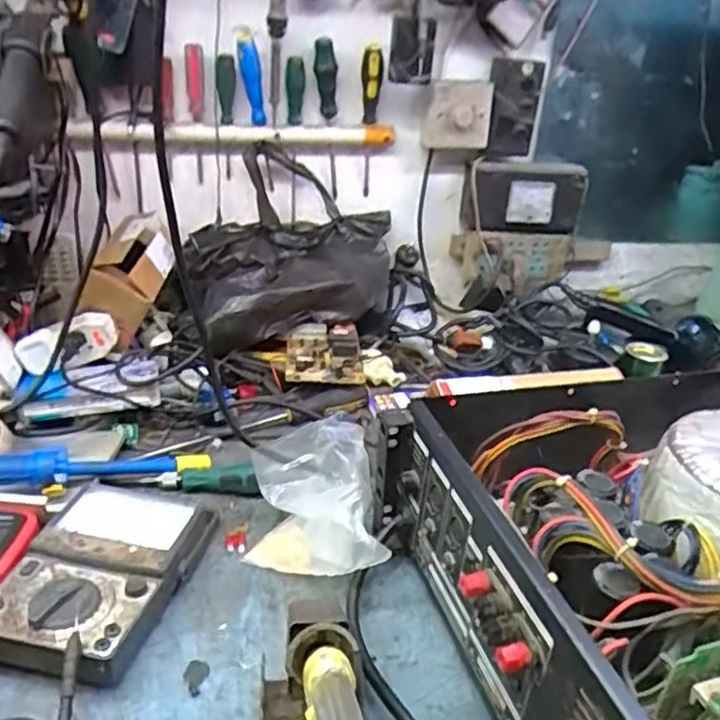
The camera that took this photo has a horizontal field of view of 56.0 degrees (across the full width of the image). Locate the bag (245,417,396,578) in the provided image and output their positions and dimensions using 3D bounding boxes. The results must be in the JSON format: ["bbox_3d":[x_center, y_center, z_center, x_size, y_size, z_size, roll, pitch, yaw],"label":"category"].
[{"bbox_3d":[-0.040,0.127,0.583,0.111,0.100,0.117,2,26,-5],"label":"bag"}]

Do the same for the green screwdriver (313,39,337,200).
[{"bbox_3d":[-0.041,-0.313,0.895,0.024,0.215,0.025,-2,47,2],"label":"green screwdriver"}]

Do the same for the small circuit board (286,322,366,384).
[{"bbox_3d":[-0.046,-0.008,0.856,0.092,0.018,0.113,-4,34,-4],"label":"small circuit board"}]

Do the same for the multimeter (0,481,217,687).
[{"bbox_3d":[-0.205,0.168,0.542,0.115,0.047,0.181,8,26,8],"label":"multimeter"}]

